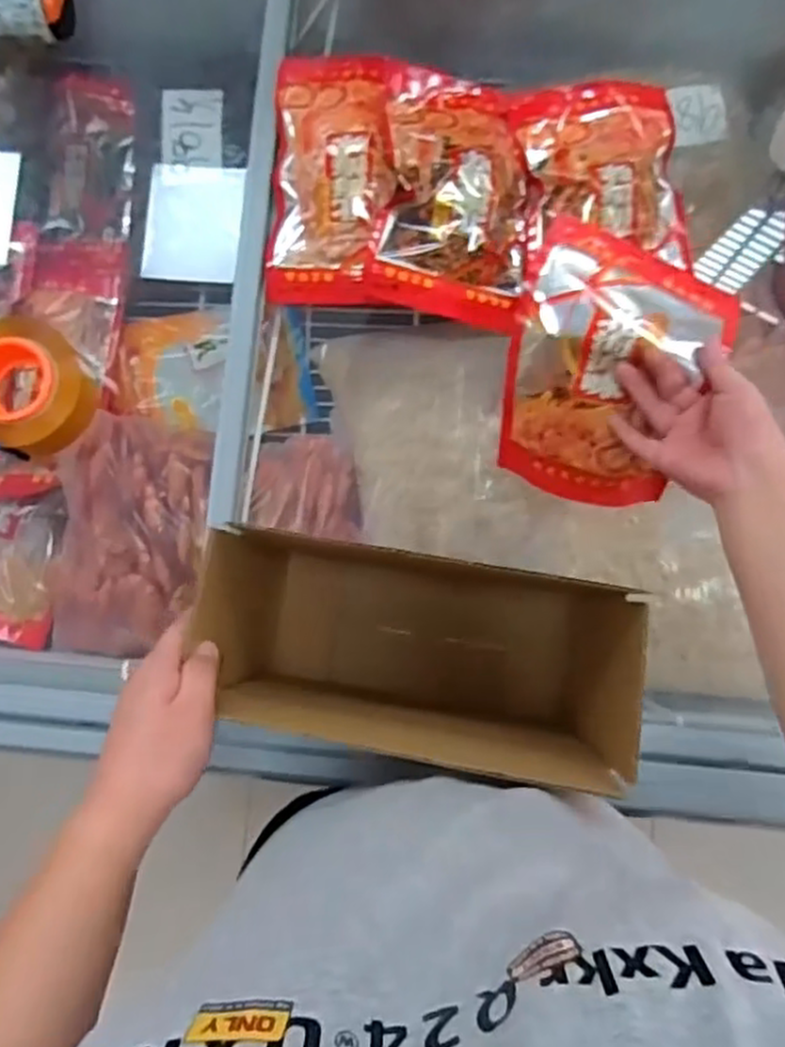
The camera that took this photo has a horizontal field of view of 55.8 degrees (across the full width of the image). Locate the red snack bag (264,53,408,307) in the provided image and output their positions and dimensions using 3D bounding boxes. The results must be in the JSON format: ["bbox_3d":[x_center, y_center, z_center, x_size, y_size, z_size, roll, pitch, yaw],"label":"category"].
[{"bbox_3d":[-0.062,-0.360,0.761,0.129,0.057,0.259,3,83,2],"label":"red snack bag"}]

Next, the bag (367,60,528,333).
[{"bbox_3d":[0.062,-0.339,0.741,0.154,0.061,0.270,5,84,3],"label":"bag"}]

